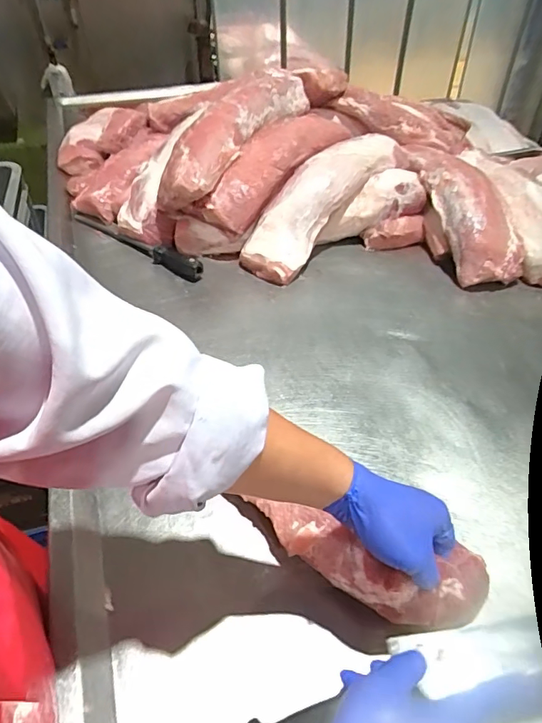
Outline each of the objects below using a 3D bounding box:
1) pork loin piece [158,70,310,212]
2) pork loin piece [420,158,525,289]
[{"bbox_3d":[-0.084,-0.497,1.026,0.129,0.090,0.468,22,60,22],"label":"pork loin piece"},{"bbox_3d":[0.418,-0.306,0.964,0.141,0.074,0.316,-4,64,-5],"label":"pork loin piece"}]

